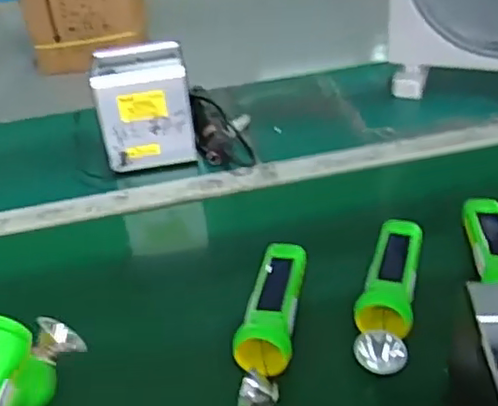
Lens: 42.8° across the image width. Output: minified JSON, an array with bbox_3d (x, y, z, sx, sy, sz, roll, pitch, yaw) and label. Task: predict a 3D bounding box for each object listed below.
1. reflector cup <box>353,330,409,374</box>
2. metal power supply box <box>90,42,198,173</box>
[{"bbox_3d":[0.122,0.136,0.587,0.045,0.039,0.020,7,20,16],"label":"reflector cup"},{"bbox_3d":[-0.150,-0.132,0.920,0.123,0.155,0.127,-10,35,-7],"label":"metal power supply box"}]

